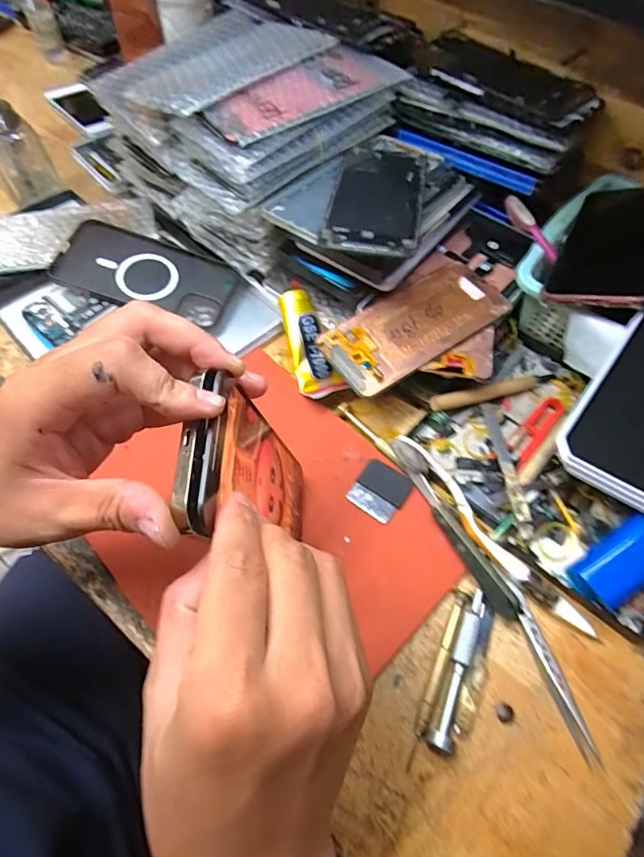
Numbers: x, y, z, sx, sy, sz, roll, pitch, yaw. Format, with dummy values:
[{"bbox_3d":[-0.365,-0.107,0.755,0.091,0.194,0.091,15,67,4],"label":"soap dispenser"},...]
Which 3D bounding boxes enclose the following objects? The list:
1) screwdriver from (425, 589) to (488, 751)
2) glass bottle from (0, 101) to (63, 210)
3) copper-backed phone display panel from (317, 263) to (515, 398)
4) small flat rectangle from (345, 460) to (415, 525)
[{"bbox_3d":[0.088,0.150,0.292,0.015,0.016,0.097,25,63,13],"label":"screwdriver"},{"bbox_3d":[-0.329,-0.297,0.491,0.058,0.123,0.050,-34,67,-17],"label":"glass bottle"},{"bbox_3d":[0.078,-0.085,0.382,0.149,0.005,0.071,-31,66,-12],"label":"copper-backed phone display panel"},{"bbox_3d":[0.045,0.047,0.353,0.038,0.004,0.042,30,65,15],"label":"small flat rectangle"}]

